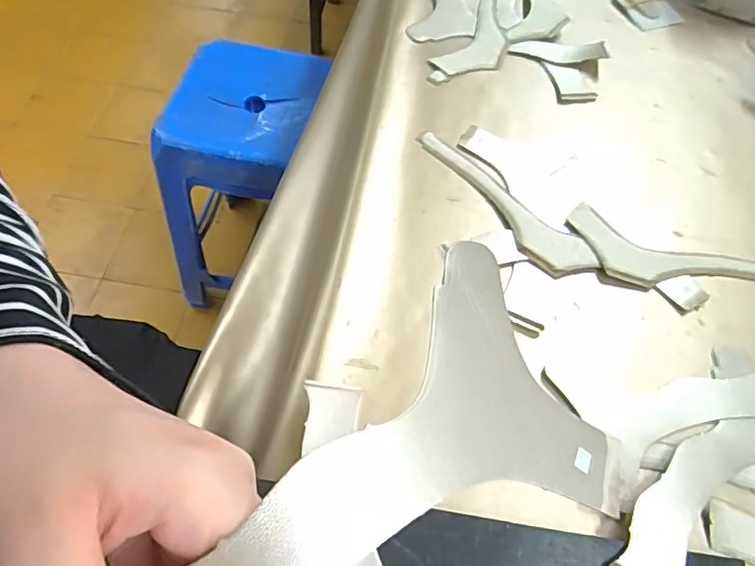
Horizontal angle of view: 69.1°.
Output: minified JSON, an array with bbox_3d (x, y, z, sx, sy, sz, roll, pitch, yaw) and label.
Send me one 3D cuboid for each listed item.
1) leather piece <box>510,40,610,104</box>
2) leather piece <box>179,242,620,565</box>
[{"bbox_3d":[0.169,-0.200,0.510,0.087,0.011,0.073,7,60,2],"label":"leather piece"},{"bbox_3d":[-0.008,0.069,0.152,0.179,0.034,0.082,-34,67,-23],"label":"leather piece"}]

